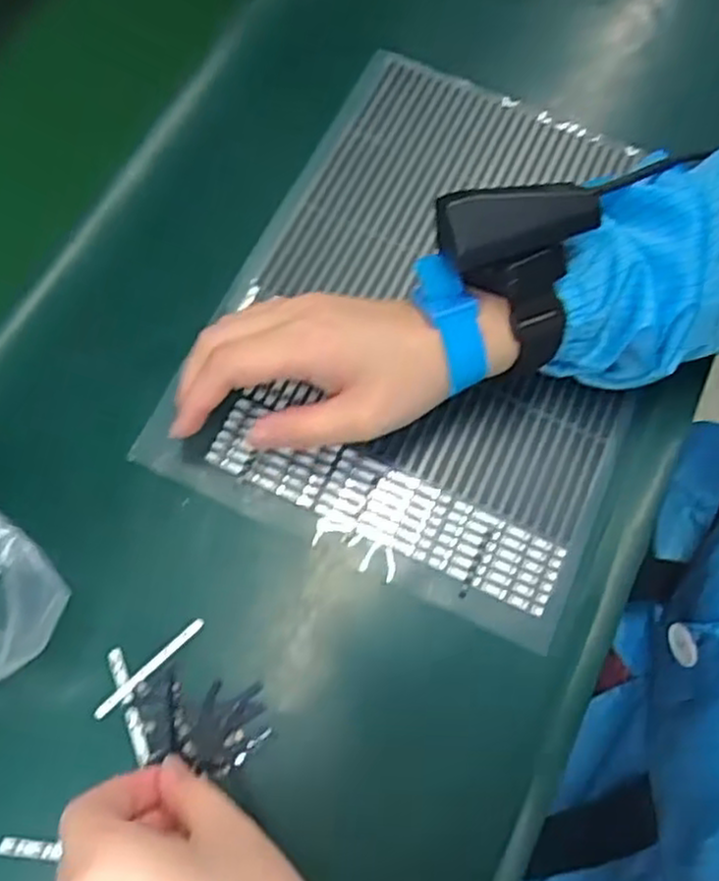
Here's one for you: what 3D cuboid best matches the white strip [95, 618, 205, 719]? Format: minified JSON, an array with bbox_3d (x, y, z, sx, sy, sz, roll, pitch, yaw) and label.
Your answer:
[{"bbox_3d":[-0.098,0.106,0.353,0.062,0.004,0.005,-41,75,-15],"label":"white strip"}]

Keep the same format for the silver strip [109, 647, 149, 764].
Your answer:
[{"bbox_3d":[-0.107,0.121,0.349,0.007,0.005,0.050,-19,70,-8],"label":"silver strip"}]

